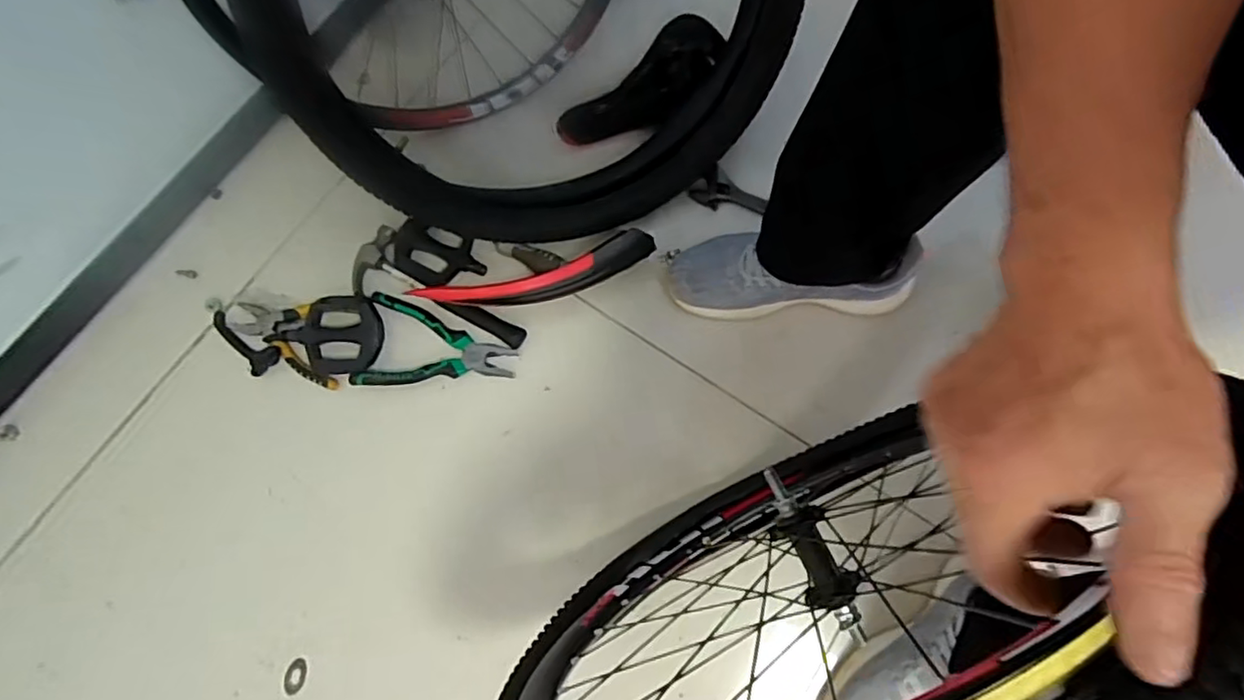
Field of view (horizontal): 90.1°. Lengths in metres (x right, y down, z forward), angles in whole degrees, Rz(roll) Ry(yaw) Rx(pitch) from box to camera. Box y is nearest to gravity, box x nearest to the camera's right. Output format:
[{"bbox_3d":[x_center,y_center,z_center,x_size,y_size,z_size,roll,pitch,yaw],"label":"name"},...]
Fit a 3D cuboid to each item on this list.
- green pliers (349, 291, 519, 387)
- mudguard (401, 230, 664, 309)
[{"bbox_3d":[-0.220,0.003,0.737,0.181,0.019,0.113,12,75,3],"label":"green pliers"},{"bbox_3d":[-0.103,-0.088,0.735,0.287,0.074,0.065,-18,76,-5],"label":"mudguard"}]

